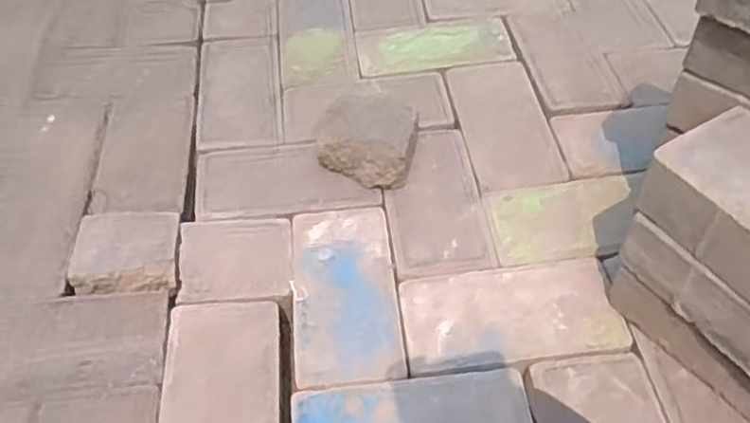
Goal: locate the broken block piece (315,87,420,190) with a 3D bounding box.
[{"bbox_3d":[-0.004,-0.083,0.787,0.106,0.065,0.089,17,51,17],"label":"broken block piece"}]

